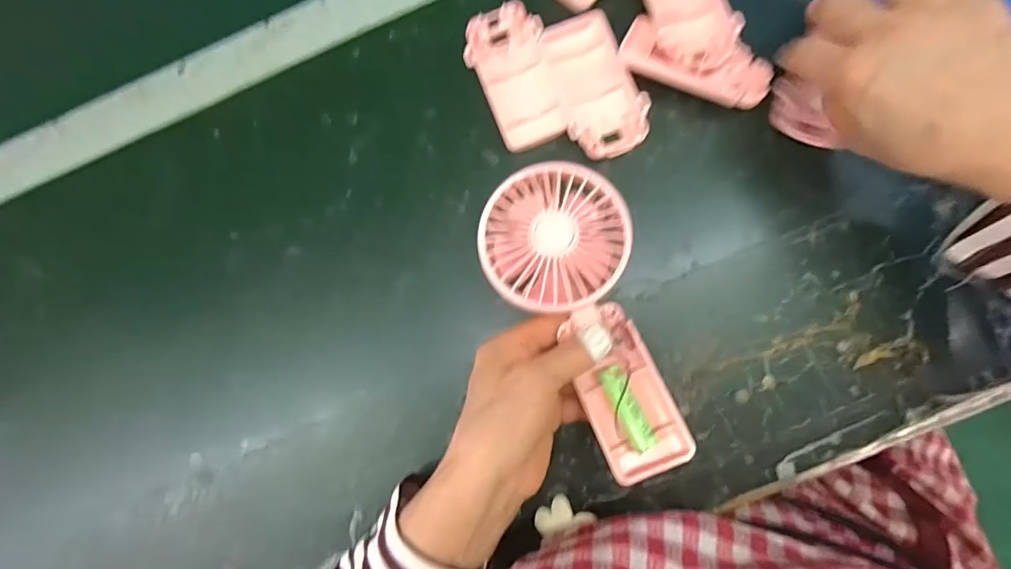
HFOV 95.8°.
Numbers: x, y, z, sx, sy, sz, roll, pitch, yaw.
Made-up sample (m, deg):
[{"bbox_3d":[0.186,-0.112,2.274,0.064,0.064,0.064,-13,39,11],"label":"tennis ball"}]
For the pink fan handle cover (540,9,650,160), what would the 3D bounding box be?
[{"bbox_3d":[0.061,-0.134,0.308,0.053,0.014,0.100,-15,84,4],"label":"pink fan handle cover"}]

